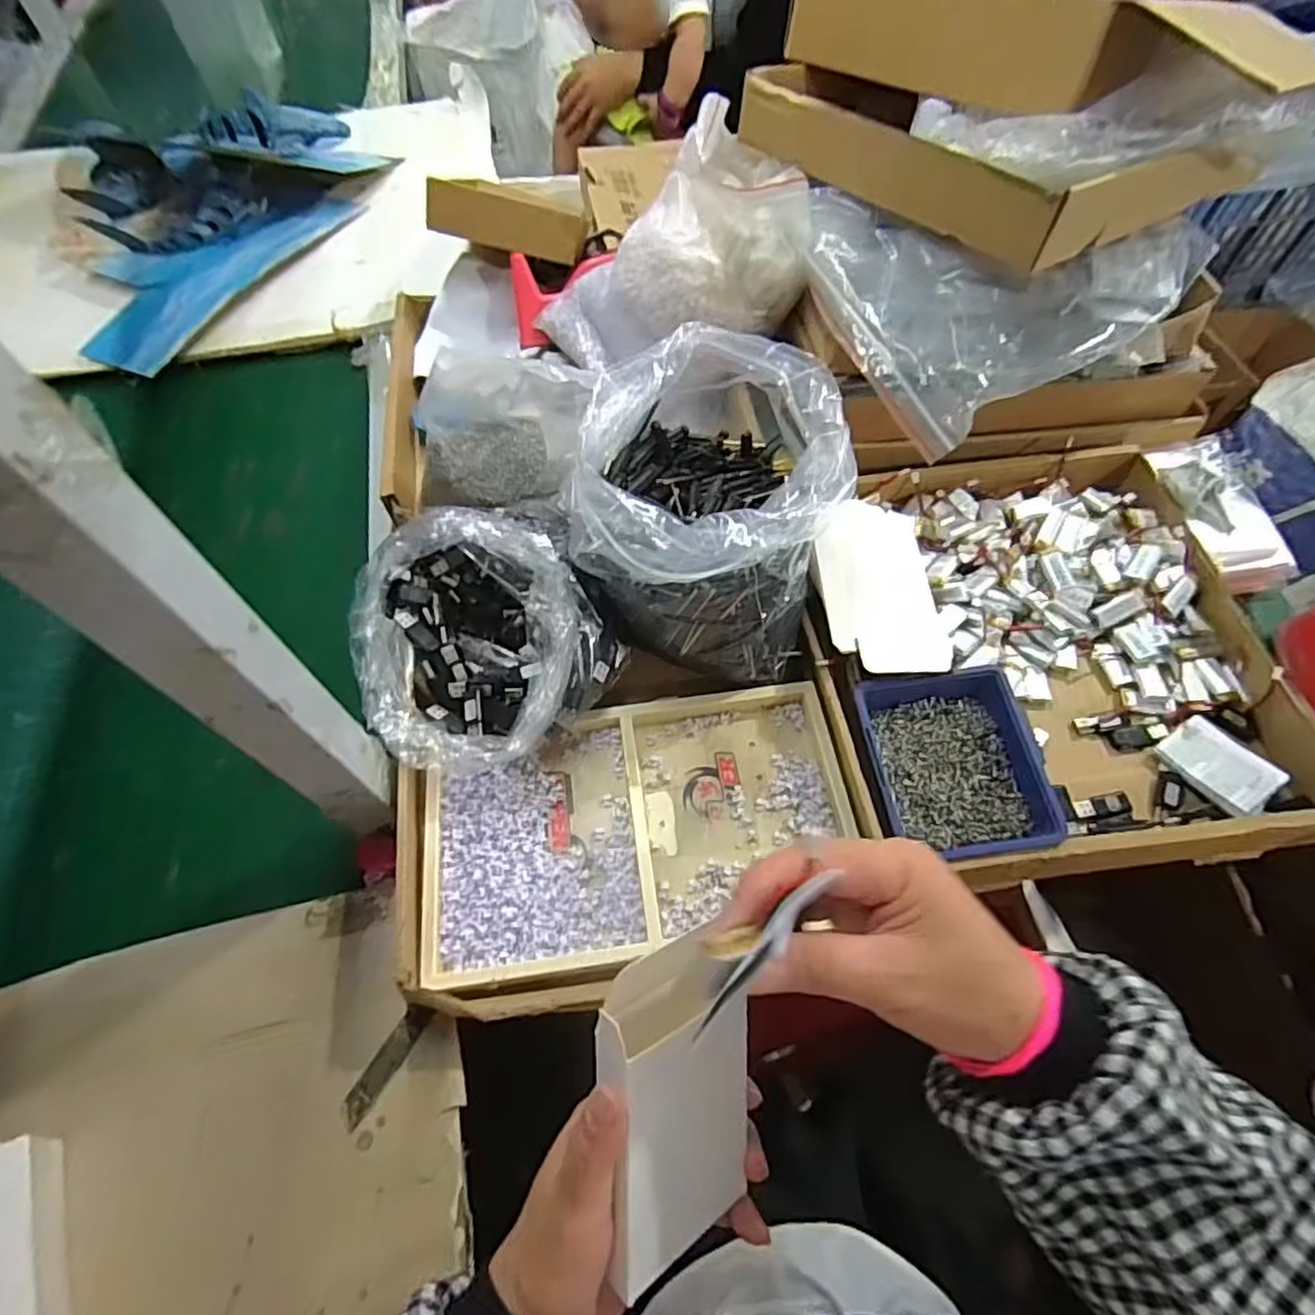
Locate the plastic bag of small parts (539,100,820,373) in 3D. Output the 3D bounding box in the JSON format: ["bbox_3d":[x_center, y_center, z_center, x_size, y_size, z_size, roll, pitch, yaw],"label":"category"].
[{"bbox_3d":[0.004,-0.412,0.694,0.258,0.184,0.177,-7,60,-3],"label":"plastic bag of small parts"}]

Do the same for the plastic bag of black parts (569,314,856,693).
[{"bbox_3d":[0.043,-0.110,0.557,0.183,0.212,0.194,11,61,8],"label":"plastic bag of black parts"}]

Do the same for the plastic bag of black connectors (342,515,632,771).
[{"bbox_3d":[-0.142,-0.018,0.560,0.198,0.113,0.199,-24,63,-12],"label":"plastic bag of black connectors"}]

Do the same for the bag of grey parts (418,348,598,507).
[{"bbox_3d":[-0.153,-0.212,0.647,0.135,0.052,0.150,9,73,-5],"label":"bag of grey parts"}]

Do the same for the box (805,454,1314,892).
[{"bbox_3d":[0.315,-0.014,0.583,0.372,0.073,0.372,-8,60,-3],"label":"box"}]

